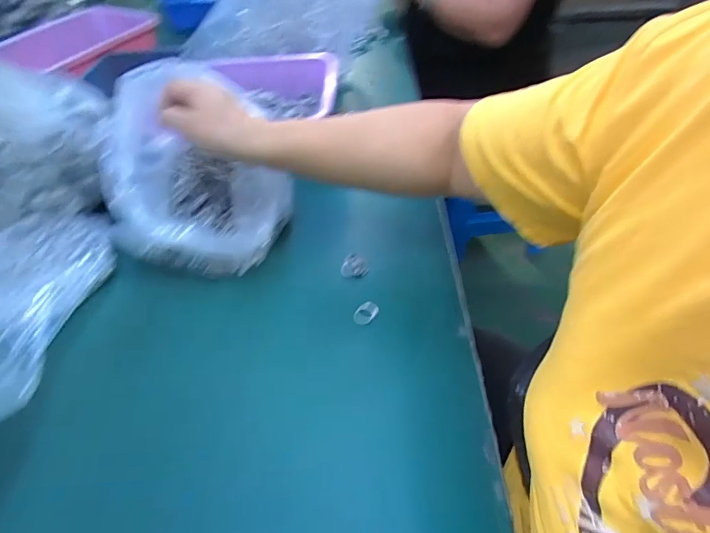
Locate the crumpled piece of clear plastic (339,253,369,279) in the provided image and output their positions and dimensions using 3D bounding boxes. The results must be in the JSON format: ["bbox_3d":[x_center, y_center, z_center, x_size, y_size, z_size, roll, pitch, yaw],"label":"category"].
[{"bbox_3d":[0.000,0.001,0.465,0.028,0.012,0.030,-3,49,3],"label":"crumpled piece of clear plastic"}]

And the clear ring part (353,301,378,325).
[{"bbox_3d":[0.012,0.050,0.428,0.026,0.013,0.020,-29,53,-19],"label":"clear ring part"}]

